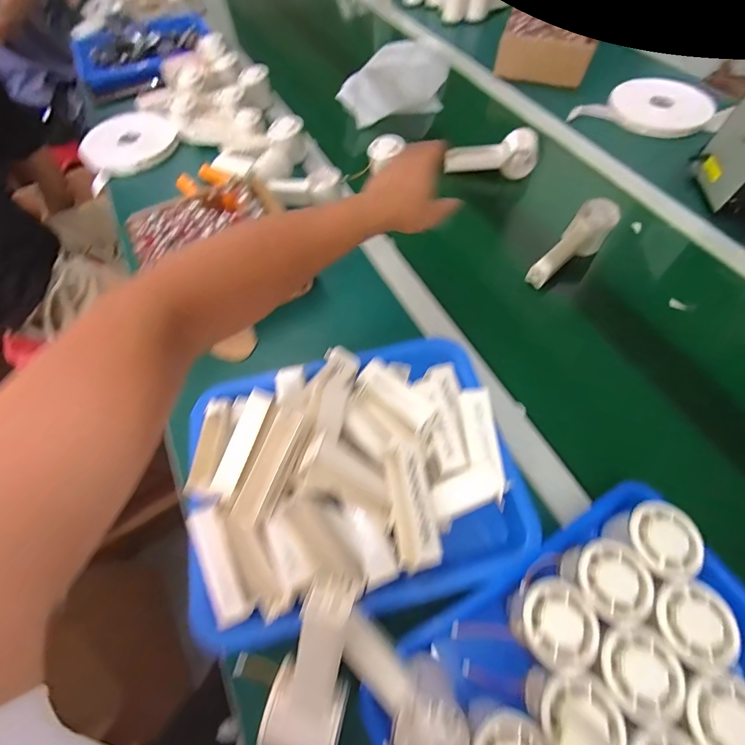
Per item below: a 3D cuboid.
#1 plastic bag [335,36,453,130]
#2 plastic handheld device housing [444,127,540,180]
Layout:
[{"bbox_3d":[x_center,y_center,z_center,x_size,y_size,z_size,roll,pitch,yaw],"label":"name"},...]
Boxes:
[{"bbox_3d":[0.056,-0.606,0.754,0.169,0.060,0.259,16,64,11],"label":"plastic bag"},{"bbox_3d":[0.213,-0.387,0.649,0.148,0.067,0.057,9,63,7],"label":"plastic handheld device housing"}]

